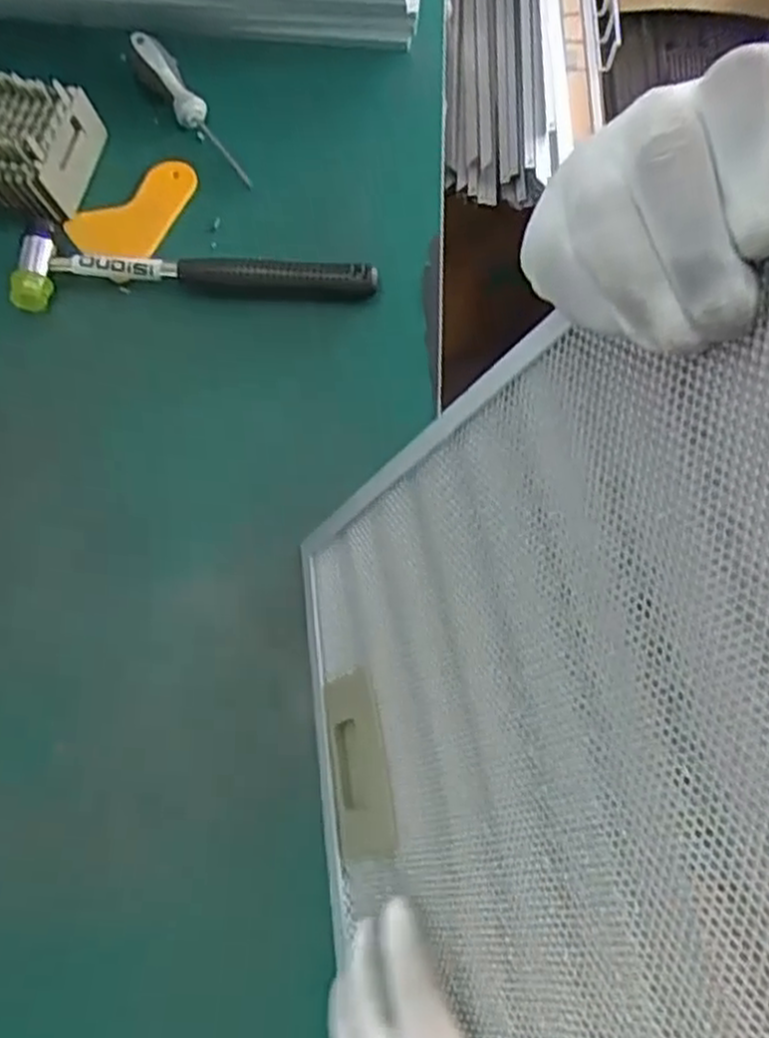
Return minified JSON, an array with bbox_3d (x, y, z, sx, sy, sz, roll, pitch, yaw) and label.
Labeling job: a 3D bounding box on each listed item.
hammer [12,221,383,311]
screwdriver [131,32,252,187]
[{"bbox_3d":[-0.130,-0.174,0.537,0.243,0.031,0.058,-3,69,0],"label":"hammer"},{"bbox_3d":[-0.146,-0.312,0.589,0.025,0.020,0.142,-35,88,-12],"label":"screwdriver"}]

